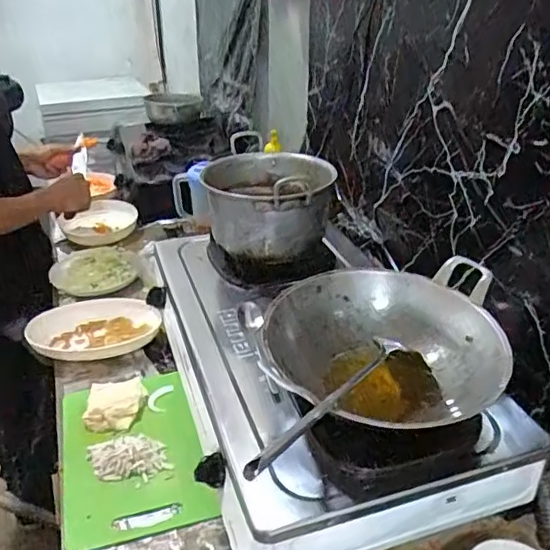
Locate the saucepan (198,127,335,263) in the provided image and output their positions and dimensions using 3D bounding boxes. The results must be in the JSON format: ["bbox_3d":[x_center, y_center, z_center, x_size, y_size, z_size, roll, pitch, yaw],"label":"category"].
[{"bbox_3d":[-0.017,-0.126,1.075,0.212,0.177,0.280,-1,30,-1],"label":"saucepan"}]

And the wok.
[{"bbox_3d":[0.136,0.106,0.721,0.286,0.121,0.273,1,30,2],"label":"wok"}]

